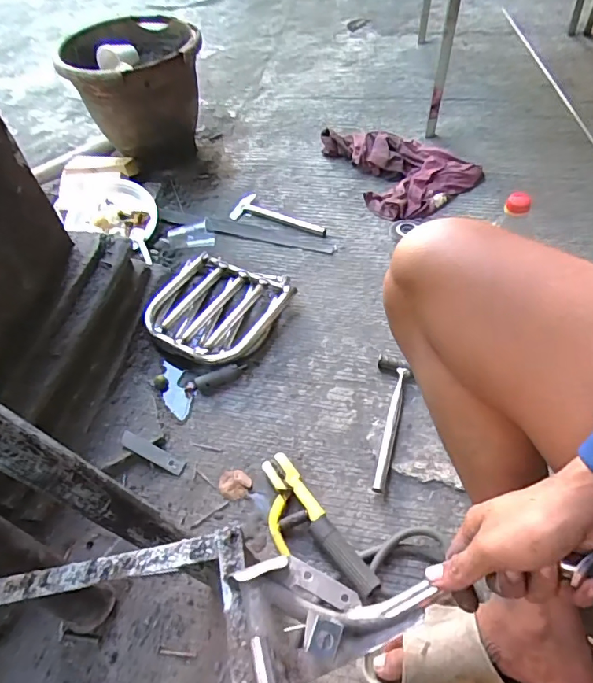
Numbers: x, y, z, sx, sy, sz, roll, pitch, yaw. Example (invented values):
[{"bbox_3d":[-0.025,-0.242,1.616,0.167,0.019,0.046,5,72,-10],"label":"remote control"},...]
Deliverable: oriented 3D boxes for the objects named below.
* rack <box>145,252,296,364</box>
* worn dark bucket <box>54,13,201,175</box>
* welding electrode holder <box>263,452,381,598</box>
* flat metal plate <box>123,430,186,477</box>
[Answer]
[{"bbox_3d":[-0.167,-0.079,1.008,0.258,0.050,0.274,27,60,23],"label":"rack"},{"bbox_3d":[-0.410,-0.654,1.318,0.319,0.305,0.306,-3,53,4],"label":"worn dark bucket"},{"bbox_3d":[0.011,0.283,0.726,0.090,0.039,0.249,-31,56,-17],"label":"welding electrode holder"},{"bbox_3d":[-0.247,0.191,0.829,0.121,0.006,0.026,27,68,7],"label":"flat metal plate"}]

